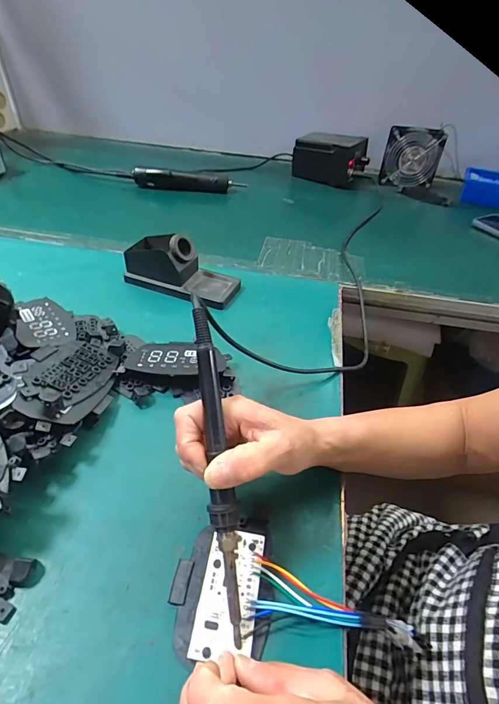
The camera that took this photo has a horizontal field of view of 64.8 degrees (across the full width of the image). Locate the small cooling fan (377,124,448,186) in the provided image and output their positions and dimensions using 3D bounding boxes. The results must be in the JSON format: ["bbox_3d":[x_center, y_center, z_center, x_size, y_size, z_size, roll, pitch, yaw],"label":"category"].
[{"bbox_3d":[0.359,-0.426,0.871,0.120,0.126,0.035,12,43,8],"label":"small cooling fan"}]

